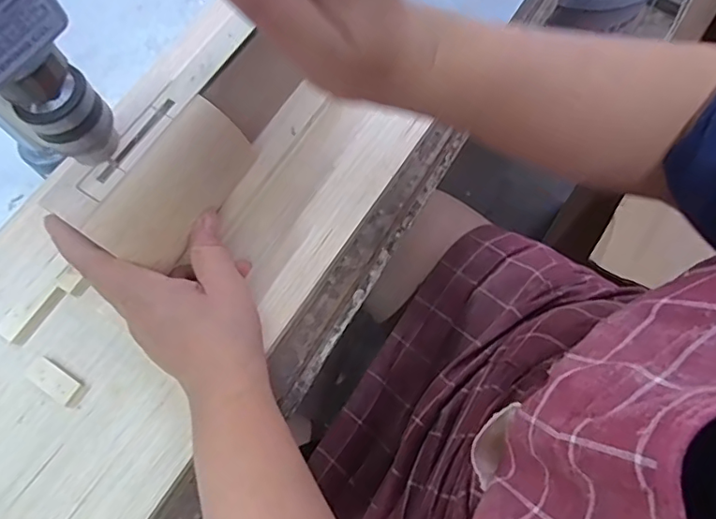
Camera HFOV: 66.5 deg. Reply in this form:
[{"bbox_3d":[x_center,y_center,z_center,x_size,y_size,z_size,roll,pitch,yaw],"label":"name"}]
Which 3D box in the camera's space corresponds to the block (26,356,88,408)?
[{"bbox_3d":[-0.186,0.075,0.337,0.037,0.006,0.015,33,75,13],"label":"block"}]

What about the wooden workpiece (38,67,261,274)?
[{"bbox_3d":[-0.115,-0.049,0.312,0.067,0.037,0.097,30,74,12],"label":"wooden workpiece"}]

